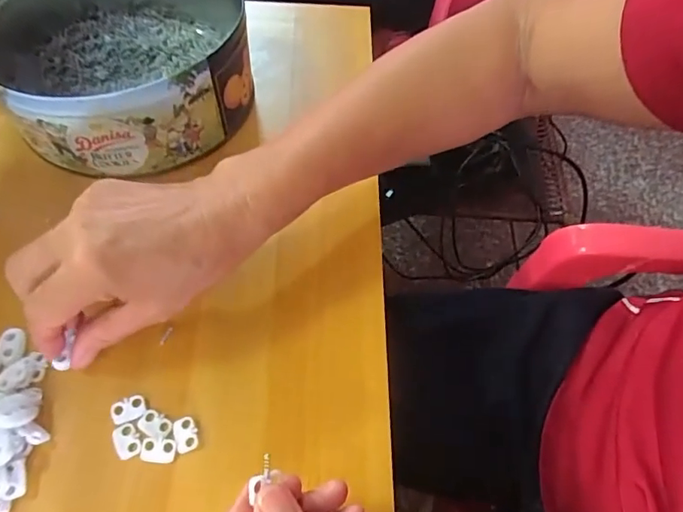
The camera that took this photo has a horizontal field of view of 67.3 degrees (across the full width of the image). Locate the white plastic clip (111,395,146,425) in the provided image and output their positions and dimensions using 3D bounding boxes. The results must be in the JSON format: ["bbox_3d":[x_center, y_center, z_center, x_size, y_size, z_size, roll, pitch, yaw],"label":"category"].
[{"bbox_3d":[-0.122,0.087,0.293,0.019,0.004,0.014,-12,58,-11],"label":"white plastic clip"}]

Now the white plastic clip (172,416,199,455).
[{"bbox_3d":[-0.087,0.099,0.288,0.012,0.004,0.019,-19,60,-15],"label":"white plastic clip"}]

